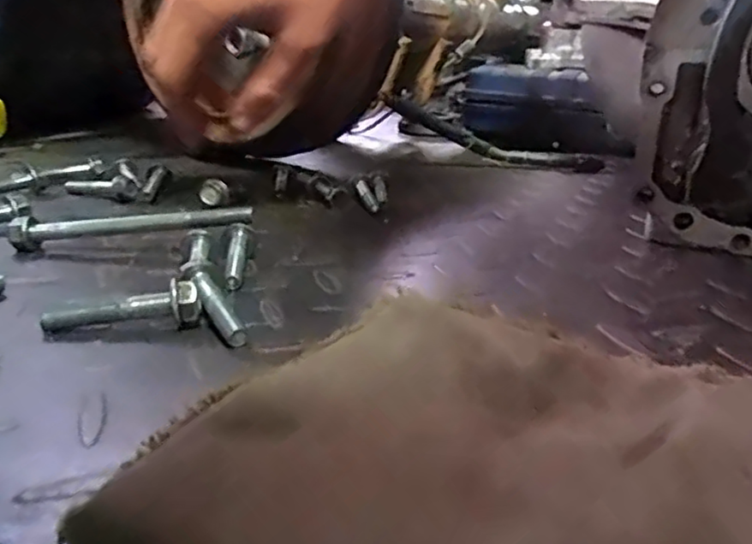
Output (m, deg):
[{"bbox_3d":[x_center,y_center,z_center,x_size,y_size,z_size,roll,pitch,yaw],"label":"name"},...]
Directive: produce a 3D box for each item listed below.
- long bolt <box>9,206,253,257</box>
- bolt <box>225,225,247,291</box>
[{"bbox_3d":[-0.106,-0.020,0.278,0.101,0.017,0.009,0,21,-7],"label":"long bolt"},{"bbox_3d":[-0.058,-0.007,0.261,0.007,0.006,0.044,0,31,-9],"label":"bolt"}]

